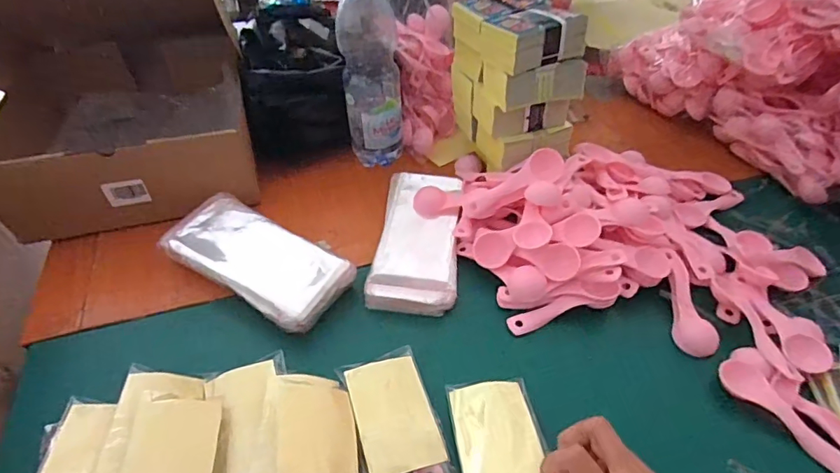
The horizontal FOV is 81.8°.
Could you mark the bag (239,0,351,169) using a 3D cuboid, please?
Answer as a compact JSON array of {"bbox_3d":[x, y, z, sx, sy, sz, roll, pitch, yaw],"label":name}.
[{"bbox_3d":[-0.167,-0.201,0.640,0.121,0.127,0.186,-10,46,-12],"label":"bag"}]

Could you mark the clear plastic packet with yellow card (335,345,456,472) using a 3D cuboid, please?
[{"bbox_3d":[-0.020,0.148,0.390,0.065,0.013,0.115,-12,47,-14],"label":"clear plastic packet with yellow card"}]

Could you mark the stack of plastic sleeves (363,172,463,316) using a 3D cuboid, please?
[{"bbox_3d":[0.000,0.001,0.531,0.087,0.024,0.188,7,45,4],"label":"stack of plastic sleeves"}]

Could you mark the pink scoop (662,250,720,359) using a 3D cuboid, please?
[{"bbox_3d":[0.258,0.063,0.474,0.034,0.014,0.112,1,58,-1],"label":"pink scoop"}]

